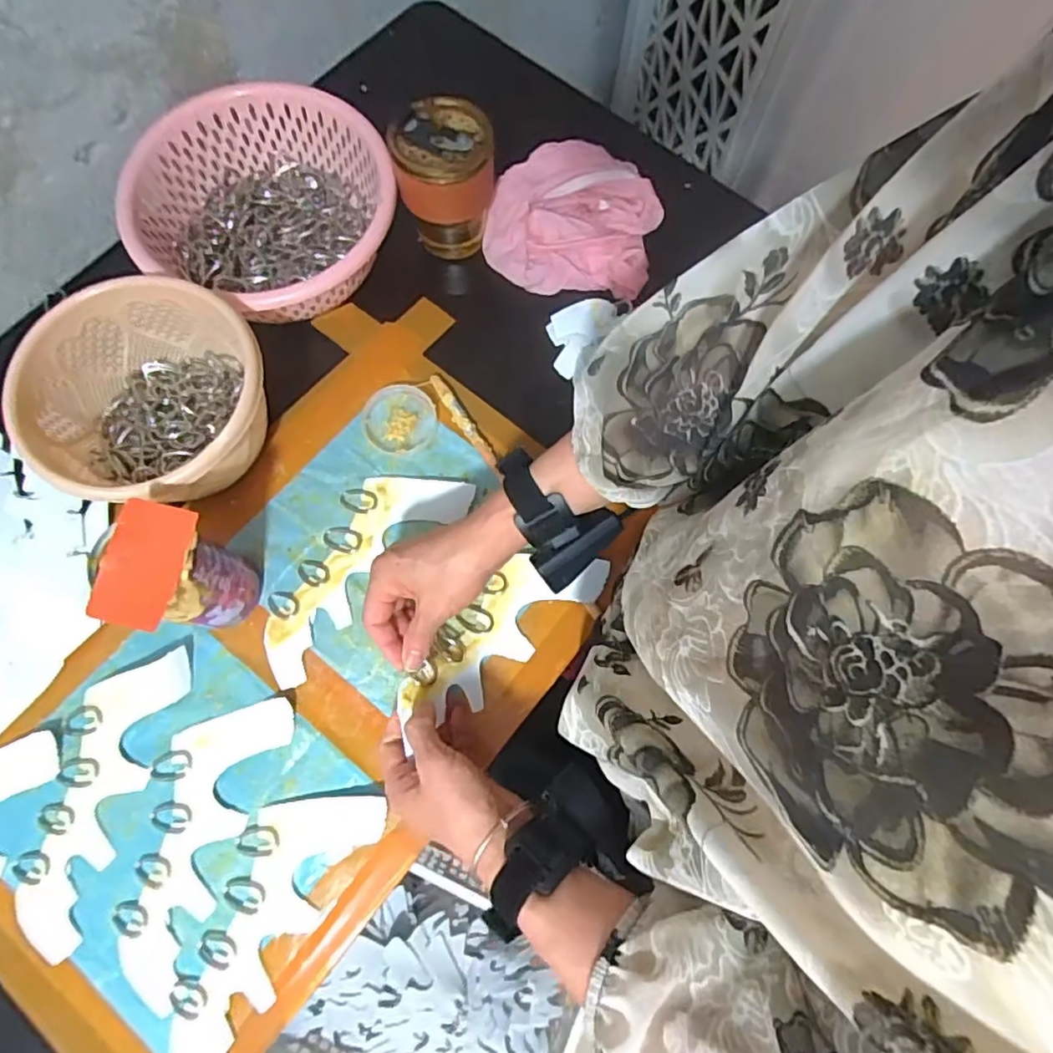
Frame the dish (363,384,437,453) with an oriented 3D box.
[{"bbox_3d":[-0.112,-0.096,0.536,0.061,0.008,0.063,0,74,-1],"label":"dish"}]

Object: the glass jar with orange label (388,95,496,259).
[{"bbox_3d":[-0.070,-0.302,0.543,0.082,0.115,0.080,0,74,-1],"label":"glass jar with orange label"}]

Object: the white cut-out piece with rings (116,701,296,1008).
[{"bbox_3d":[-0.255,0.227,0.453,0.082,0.004,0.208,20,75,4],"label":"white cut-out piece with rings"}]

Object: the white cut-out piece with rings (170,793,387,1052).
[{"bbox_3d":[-0.192,0.284,0.438,0.083,0.006,0.210,29,76,7],"label":"white cut-out piece with rings"}]

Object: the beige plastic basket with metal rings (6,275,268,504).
[{"bbox_3d":[-0.296,-0.091,0.485,0.171,0.103,0.169,-8,75,-4],"label":"beige plastic basket with metal rings"}]

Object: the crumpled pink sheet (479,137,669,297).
[{"bbox_3d":[0.045,-0.293,0.580,0.160,0.052,0.133,8,74,1],"label":"crumpled pink sheet"}]

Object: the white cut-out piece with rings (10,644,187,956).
[{"bbox_3d":[-0.326,0.195,0.452,0.071,0.016,0.216,14,74,3],"label":"white cut-out piece with rings"}]

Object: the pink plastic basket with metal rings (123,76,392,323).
[{"bbox_3d":[-0.226,-0.275,0.543,0.204,0.093,0.205,0,74,-1],"label":"pink plastic basket with metal rings"}]

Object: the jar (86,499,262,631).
[{"bbox_3d":[-0.250,0.038,0.439,0.064,0.121,0.077,12,74,2],"label":"jar"}]

